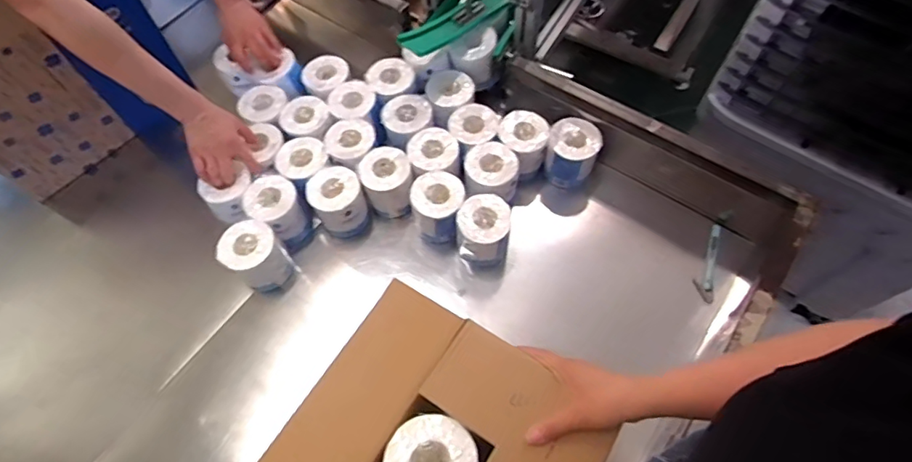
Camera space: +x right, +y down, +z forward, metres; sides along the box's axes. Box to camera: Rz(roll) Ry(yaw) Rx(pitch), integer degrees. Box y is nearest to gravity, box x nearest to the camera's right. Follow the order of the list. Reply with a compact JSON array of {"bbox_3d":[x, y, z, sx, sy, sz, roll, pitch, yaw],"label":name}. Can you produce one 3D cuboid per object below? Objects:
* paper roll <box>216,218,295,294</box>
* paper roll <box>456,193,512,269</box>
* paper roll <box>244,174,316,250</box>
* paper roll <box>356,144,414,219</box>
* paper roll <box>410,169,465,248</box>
[{"bbox_3d":[-0.370,0.055,0.976,0.103,0.131,0.098,-1,62,1],"label":"paper roll"},{"bbox_3d":[0.052,0.001,0.977,0.092,0.110,0.096,-1,62,1],"label":"paper roll"},{"bbox_3d":[-0.340,-0.033,1.007,0.095,0.118,0.105,-38,68,-17],"label":"paper roll"},{"bbox_3d":[-0.129,-0.087,1.019,0.099,0.099,0.116,-20,63,-9],"label":"paper roll"},{"bbox_3d":[-0.034,-0.042,1.000,0.092,0.121,0.094,-1,62,1],"label":"paper roll"}]

